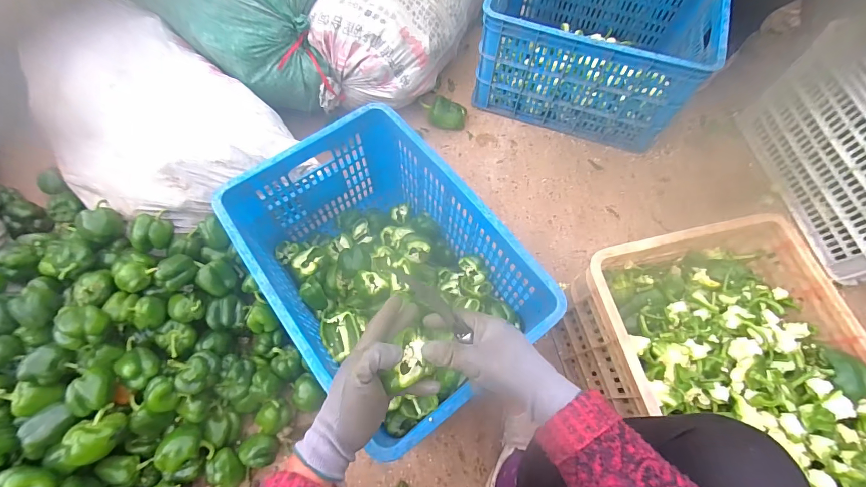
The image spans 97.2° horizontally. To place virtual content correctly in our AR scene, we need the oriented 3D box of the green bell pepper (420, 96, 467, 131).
[{"bbox_3d":[0.027,-0.357,1.054,0.129,0.066,0.064,11,67,3],"label":"green bell pepper"}]

